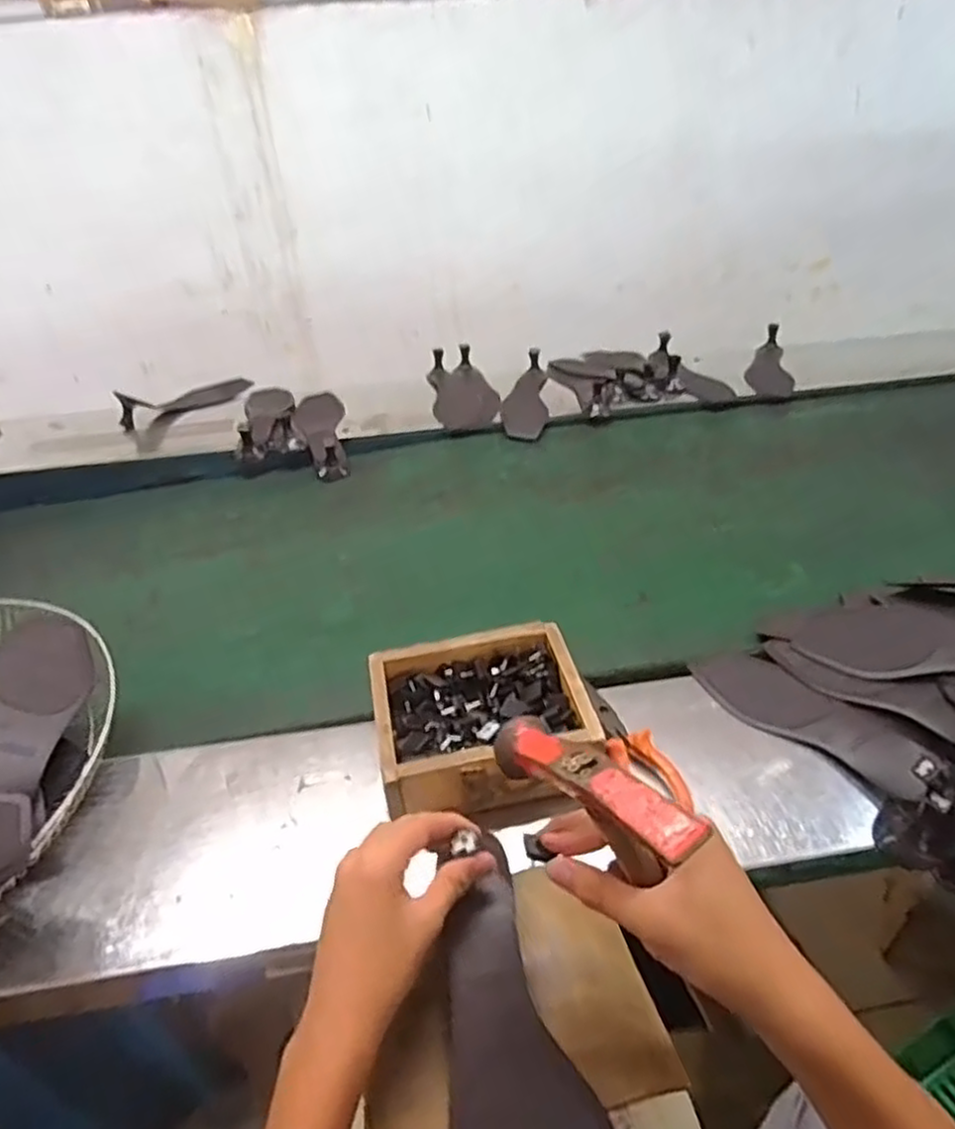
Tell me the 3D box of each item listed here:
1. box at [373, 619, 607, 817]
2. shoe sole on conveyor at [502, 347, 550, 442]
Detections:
[{"bbox_3d":[0.004,0.139,0.628,0.178,0.070,0.161,-9,38,-7],"label":"box"},{"bbox_3d":[0.082,-0.290,1.198,0.075,0.049,0.231,1,38,7],"label":"shoe sole on conveyor"}]

